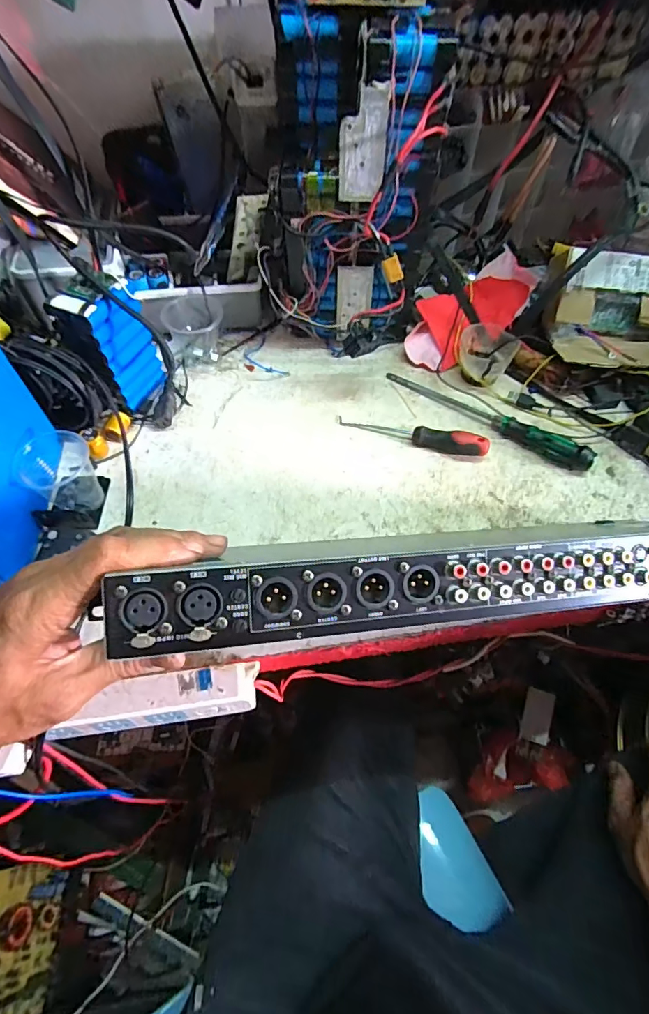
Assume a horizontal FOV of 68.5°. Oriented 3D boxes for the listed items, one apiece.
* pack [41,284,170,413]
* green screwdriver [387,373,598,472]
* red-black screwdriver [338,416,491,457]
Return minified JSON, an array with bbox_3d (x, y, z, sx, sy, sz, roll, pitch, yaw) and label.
[{"bbox_3d":[-0.219,-0.165,0.499,0.045,0.128,0.073,25,61,16],"label":"pack"},{"bbox_3d":[0.175,-0.103,0.522,0.237,0.025,0.023,34,64,21],"label":"green screwdriver"},{"bbox_3d":[0.091,-0.078,0.506,0.160,0.025,0.023,15,59,10],"label":"red-black screwdriver"}]

